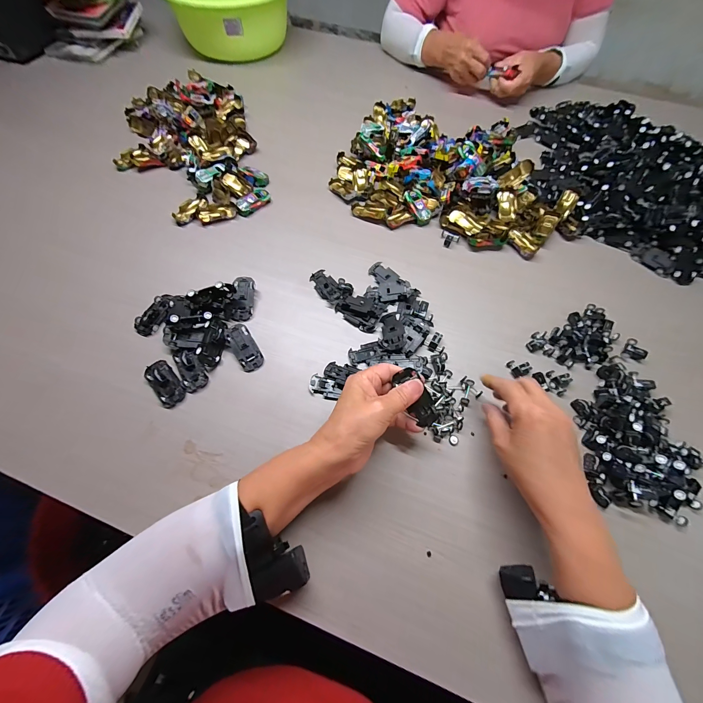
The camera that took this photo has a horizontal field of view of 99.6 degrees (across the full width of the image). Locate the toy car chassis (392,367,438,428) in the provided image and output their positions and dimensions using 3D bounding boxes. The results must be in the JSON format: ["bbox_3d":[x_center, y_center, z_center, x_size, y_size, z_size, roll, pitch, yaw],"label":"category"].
[{"bbox_3d":[0.072,0.050,0.326,0.027,0.010,0.065,-26,88,-13],"label":"toy car chassis"}]

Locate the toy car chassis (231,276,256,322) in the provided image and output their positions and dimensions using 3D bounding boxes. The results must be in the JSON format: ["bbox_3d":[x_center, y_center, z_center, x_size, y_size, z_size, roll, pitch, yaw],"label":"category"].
[{"bbox_3d":[-0.156,-0.076,0.431,0.028,0.018,0.065,2,67,-2],"label":"toy car chassis"}]

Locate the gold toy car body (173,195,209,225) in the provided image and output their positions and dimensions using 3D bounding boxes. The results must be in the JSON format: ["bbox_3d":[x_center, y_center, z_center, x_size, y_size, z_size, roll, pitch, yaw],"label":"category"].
[{"bbox_3d":[-0.275,-0.243,0.509,0.032,0.012,0.064,29,69,9],"label":"gold toy car body"}]

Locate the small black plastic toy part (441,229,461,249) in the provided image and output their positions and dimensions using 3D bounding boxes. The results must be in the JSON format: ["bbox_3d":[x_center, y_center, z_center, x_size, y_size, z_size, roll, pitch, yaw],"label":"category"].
[{"bbox_3d":[0.163,-0.188,0.497,0.030,0.012,0.028,29,69,9],"label":"small black plastic toy part"}]

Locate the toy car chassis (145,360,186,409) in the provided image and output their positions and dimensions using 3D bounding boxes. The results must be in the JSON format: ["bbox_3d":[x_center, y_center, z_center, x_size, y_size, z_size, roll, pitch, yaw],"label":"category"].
[{"bbox_3d":[-0.233,0.040,0.371,0.027,0.011,0.061,-35,73,-16],"label":"toy car chassis"}]

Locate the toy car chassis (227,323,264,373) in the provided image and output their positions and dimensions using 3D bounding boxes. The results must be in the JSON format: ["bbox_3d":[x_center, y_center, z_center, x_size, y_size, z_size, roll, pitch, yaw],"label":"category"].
[{"bbox_3d":[-0.142,-0.005,0.396,0.030,0.013,0.066,-29,71,-14],"label":"toy car chassis"}]

